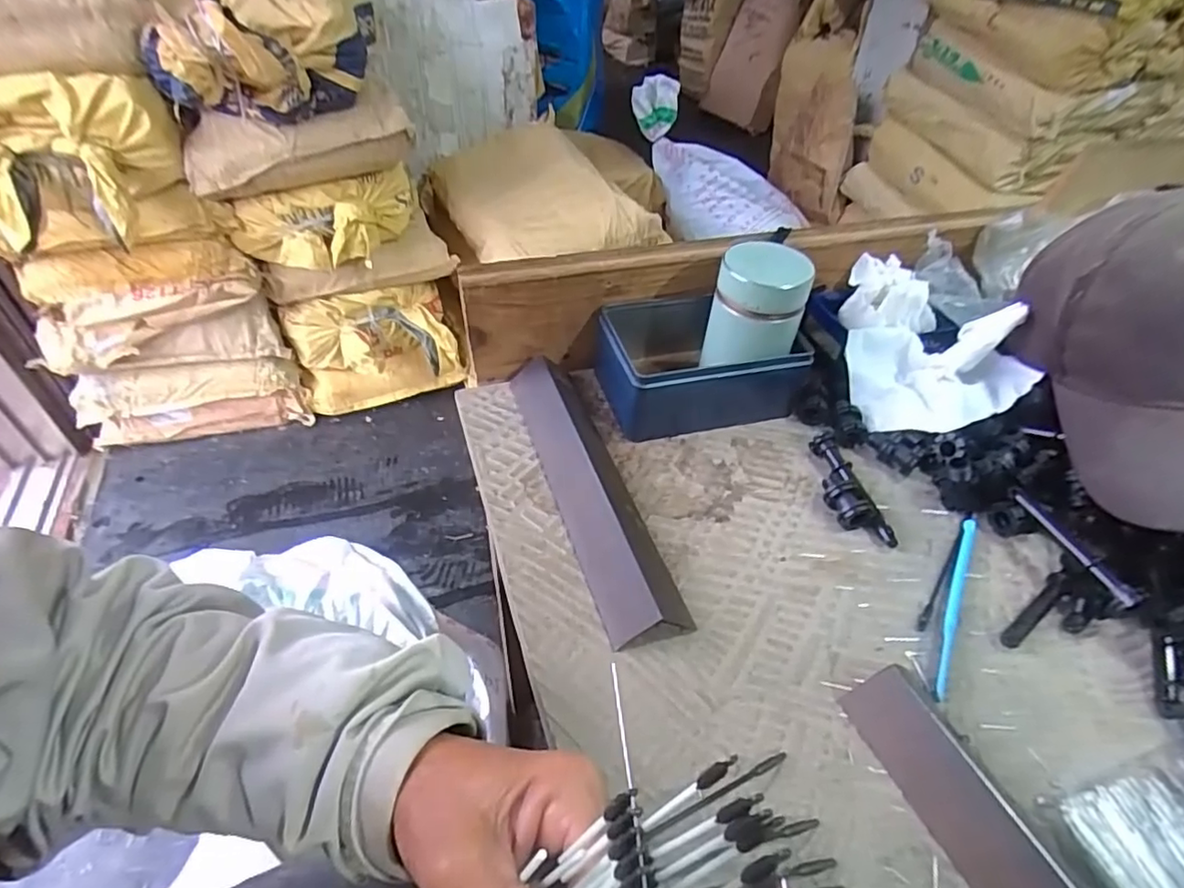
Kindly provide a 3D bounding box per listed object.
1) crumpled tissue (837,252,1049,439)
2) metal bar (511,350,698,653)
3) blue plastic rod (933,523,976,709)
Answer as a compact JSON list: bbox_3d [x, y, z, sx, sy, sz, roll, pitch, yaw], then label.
[{"bbox_3d":[0.270,-0.077,0.486,0.131,0.069,0.148,13,45,9],"label":"crumpled tissue"},{"bbox_3d":[-0.009,0.019,0.409,0.044,0.030,0.241,-14,47,-17],"label":"metal bar"},{"bbox_3d":[0.220,0.095,0.369,0.010,0.006,0.139,25,48,20],"label":"blue plastic rod"}]

